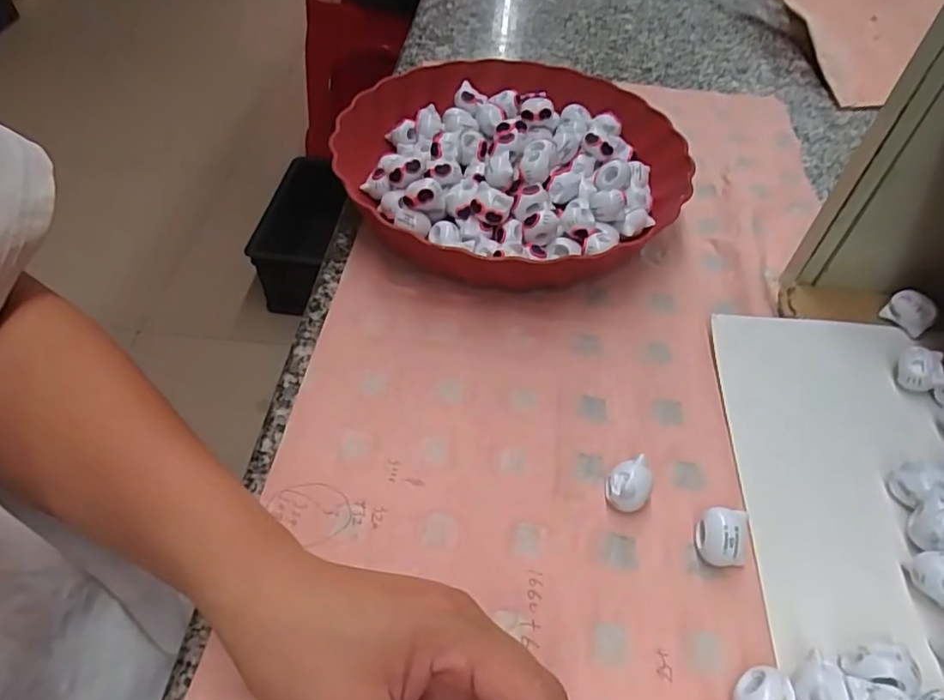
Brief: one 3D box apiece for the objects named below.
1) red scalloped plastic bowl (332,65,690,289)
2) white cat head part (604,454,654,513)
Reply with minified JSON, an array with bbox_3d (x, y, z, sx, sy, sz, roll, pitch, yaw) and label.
[{"bbox_3d":[0.029,-0.131,0.439,0.245,0.051,0.246,2,50,-3],"label":"red scalloped plastic bowl"},{"bbox_3d":[0.077,0.067,0.291,0.022,0.020,0.019,-36,61,-29],"label":"white cat head part"}]

